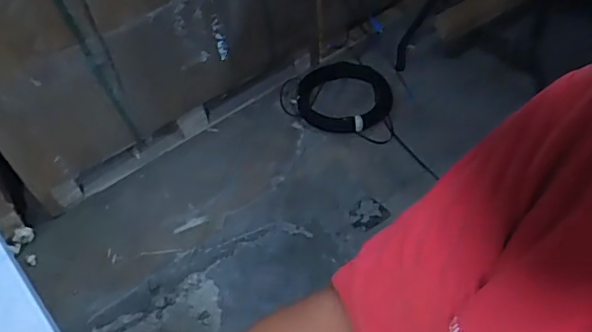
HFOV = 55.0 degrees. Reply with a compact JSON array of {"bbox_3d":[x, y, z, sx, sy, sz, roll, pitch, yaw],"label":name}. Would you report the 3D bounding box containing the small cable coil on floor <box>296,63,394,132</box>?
[{"bbox_3d":[0.161,-0.238,1.857,0.305,0.050,0.303,-1,46,6],"label":"small cable coil on floor"}]

